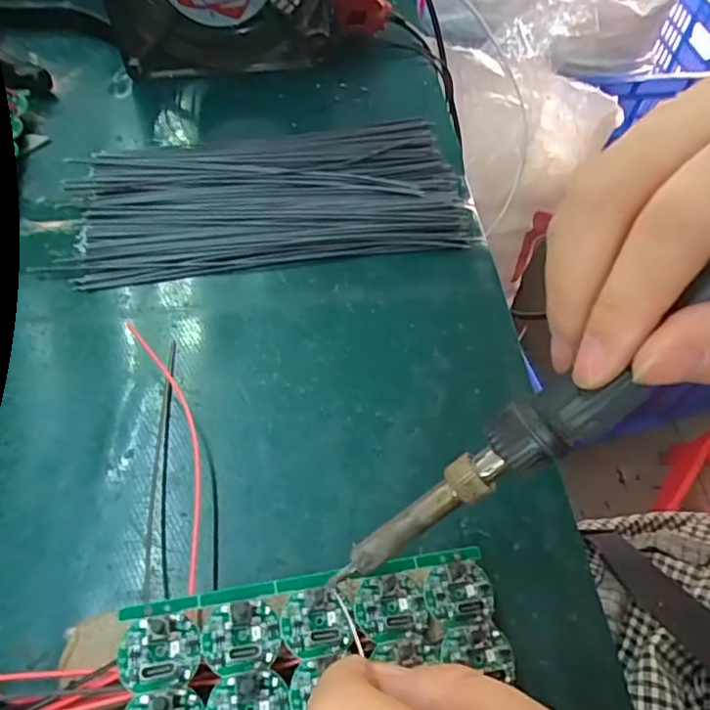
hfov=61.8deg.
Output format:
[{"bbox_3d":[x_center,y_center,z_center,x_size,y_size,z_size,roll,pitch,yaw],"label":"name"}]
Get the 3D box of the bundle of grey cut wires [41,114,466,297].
[{"bbox_3d":[-0.044,-0.080,0.295,0.188,0.009,0.090,-8,58,-6],"label":"bundle of grey cut wires"}]

